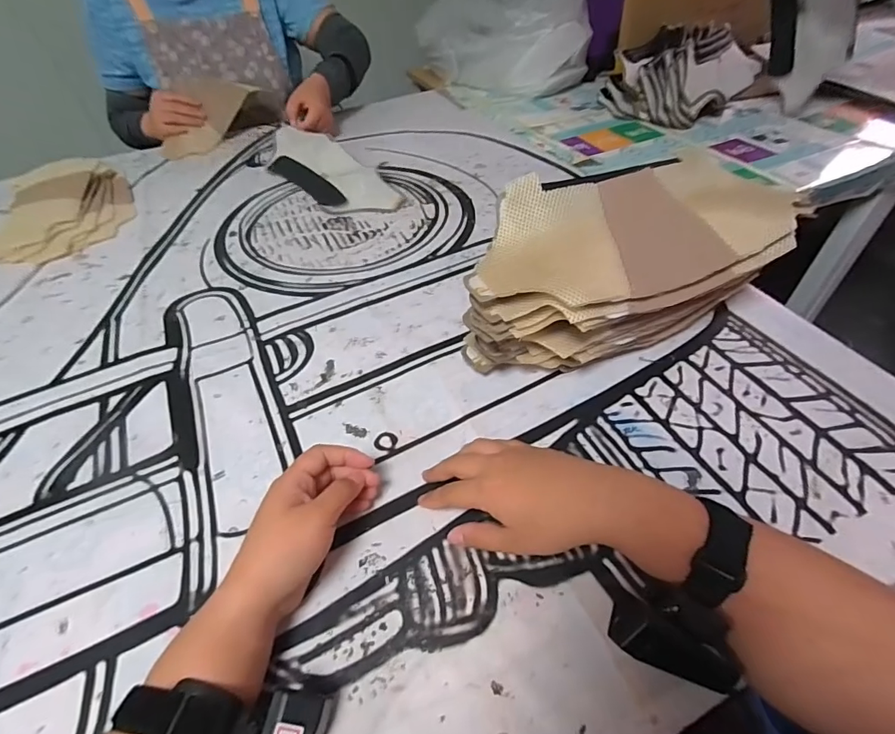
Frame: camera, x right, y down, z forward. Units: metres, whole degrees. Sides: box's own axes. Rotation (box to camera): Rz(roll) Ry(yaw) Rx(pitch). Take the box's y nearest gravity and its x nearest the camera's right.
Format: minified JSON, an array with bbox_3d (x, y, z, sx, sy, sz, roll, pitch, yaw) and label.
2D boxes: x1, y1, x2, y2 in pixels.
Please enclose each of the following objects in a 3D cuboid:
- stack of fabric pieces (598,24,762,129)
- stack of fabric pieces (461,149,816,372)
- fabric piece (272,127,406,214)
[{"bbox_3d":[0.515,-0.647,0.986,0.227,0.099,0.365,33,57,29],"label":"stack of fabric pieces"},{"bbox_3d":[0.160,-0.090,0.447,0.296,0.150,0.120,-18,47,-12],"label":"stack of fabric pieces"},{"bbox_3d":[-0.209,-0.347,0.799,0.128,0.039,0.334,-29,50,-21],"label":"fabric piece"}]

